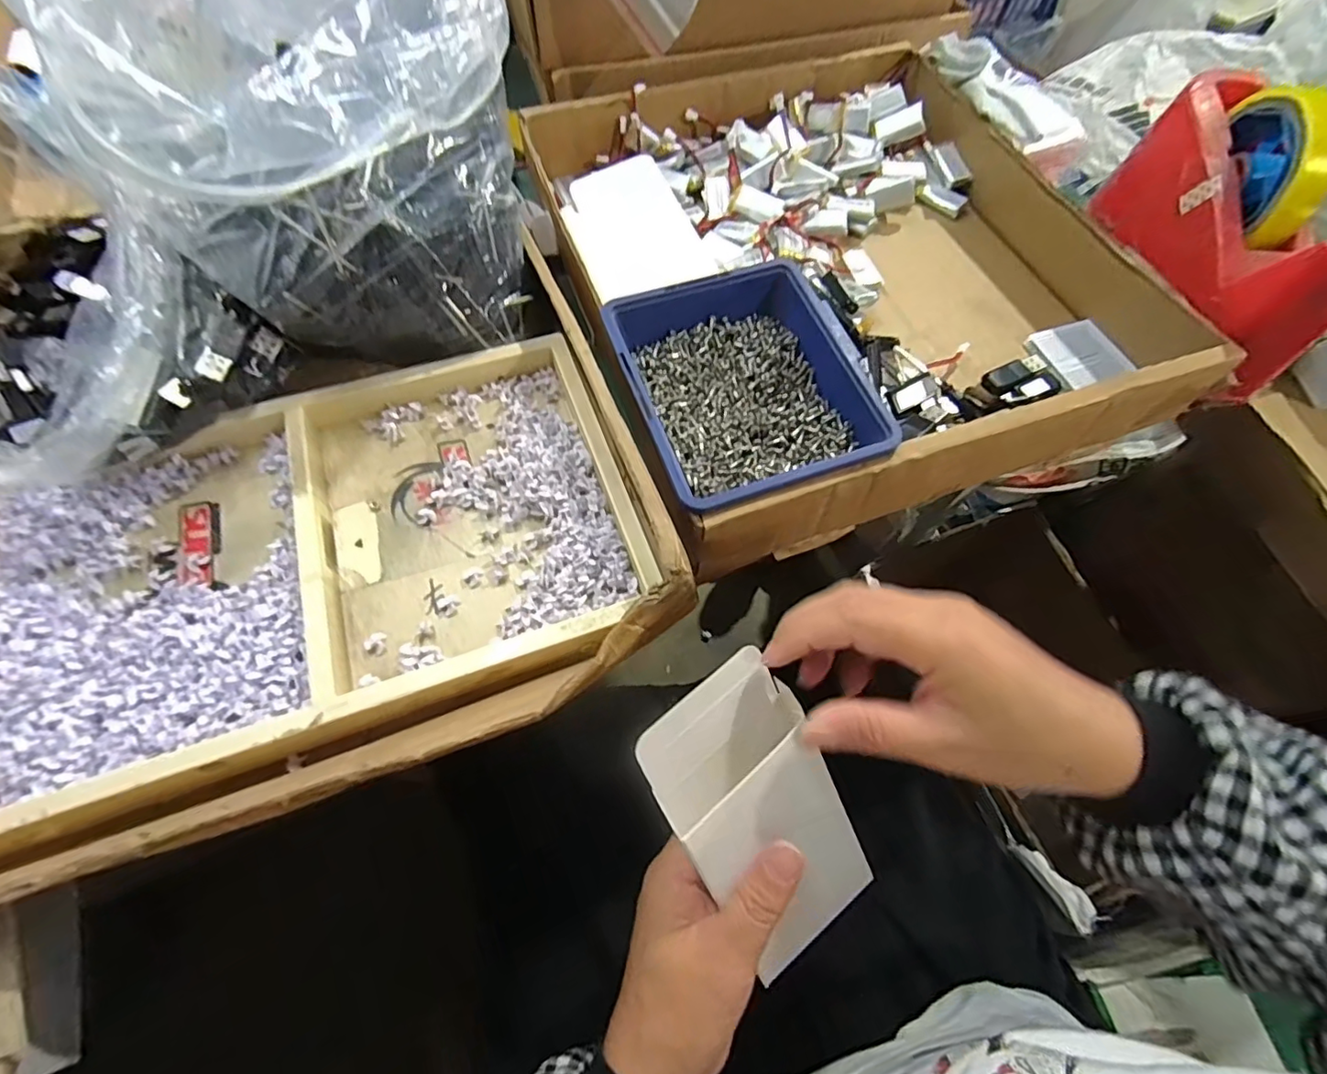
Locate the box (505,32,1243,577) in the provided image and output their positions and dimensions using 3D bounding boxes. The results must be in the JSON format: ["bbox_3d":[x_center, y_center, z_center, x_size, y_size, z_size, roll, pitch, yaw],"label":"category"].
[{"bbox_3d":[0.123,-0.198,0.400,0.366,0.066,0.381,-16,65,-9],"label":"box"}]

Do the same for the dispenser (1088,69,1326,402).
[{"bbox_3d":[0.358,-0.203,0.360,0.061,0.101,0.200,3,63,0],"label":"dispenser"}]

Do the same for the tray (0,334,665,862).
[{"bbox_3d":[-0.177,0.006,0.296,0.314,0.024,0.196,-18,65,-10],"label":"tray"}]

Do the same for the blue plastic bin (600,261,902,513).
[{"bbox_3d":[0.044,-0.082,0.324,0.124,0.045,0.144,-18,65,-10],"label":"blue plastic bin"}]

